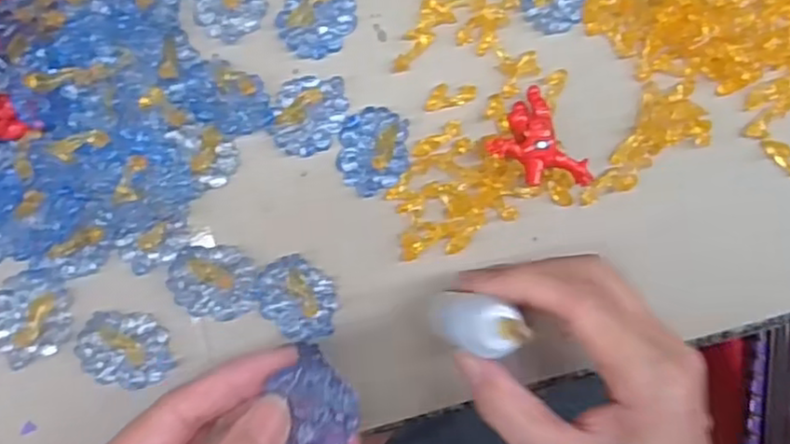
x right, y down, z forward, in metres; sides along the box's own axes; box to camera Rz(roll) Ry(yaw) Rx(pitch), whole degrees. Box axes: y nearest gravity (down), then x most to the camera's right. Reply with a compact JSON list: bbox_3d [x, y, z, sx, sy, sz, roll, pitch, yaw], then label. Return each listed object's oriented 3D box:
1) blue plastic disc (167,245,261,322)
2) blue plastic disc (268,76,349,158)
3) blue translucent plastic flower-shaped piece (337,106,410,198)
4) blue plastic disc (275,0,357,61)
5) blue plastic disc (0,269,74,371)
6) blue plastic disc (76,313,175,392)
[{"bbox_3d":[-0.077,0.026,0.296,0.036,0.010,0.031,-1,89,-7],"label":"blue plastic disc"},{"bbox_3d":[-0.037,-0.047,0.303,0.030,0.013,0.036,15,87,-7],"label":"blue plastic disc"},{"bbox_3d":[-0.009,-0.031,0.307,0.030,0.012,0.038,1,89,-7],"label":"blue translucent plastic flower-shaped piece"},{"bbox_3d":[-0.034,-0.090,0.305,0.034,0.011,0.034,0,89,-7],"label":"blue plastic disc"},{"bbox_3d":[-0.150,0.039,0.283,0.030,0.011,0.038,-3,89,-7],"label":"blue plastic disc"},{"bbox_3d":[-0.112,0.054,0.290,0.038,0.010,0.030,21,86,-7],"label":"blue plastic disc"}]

